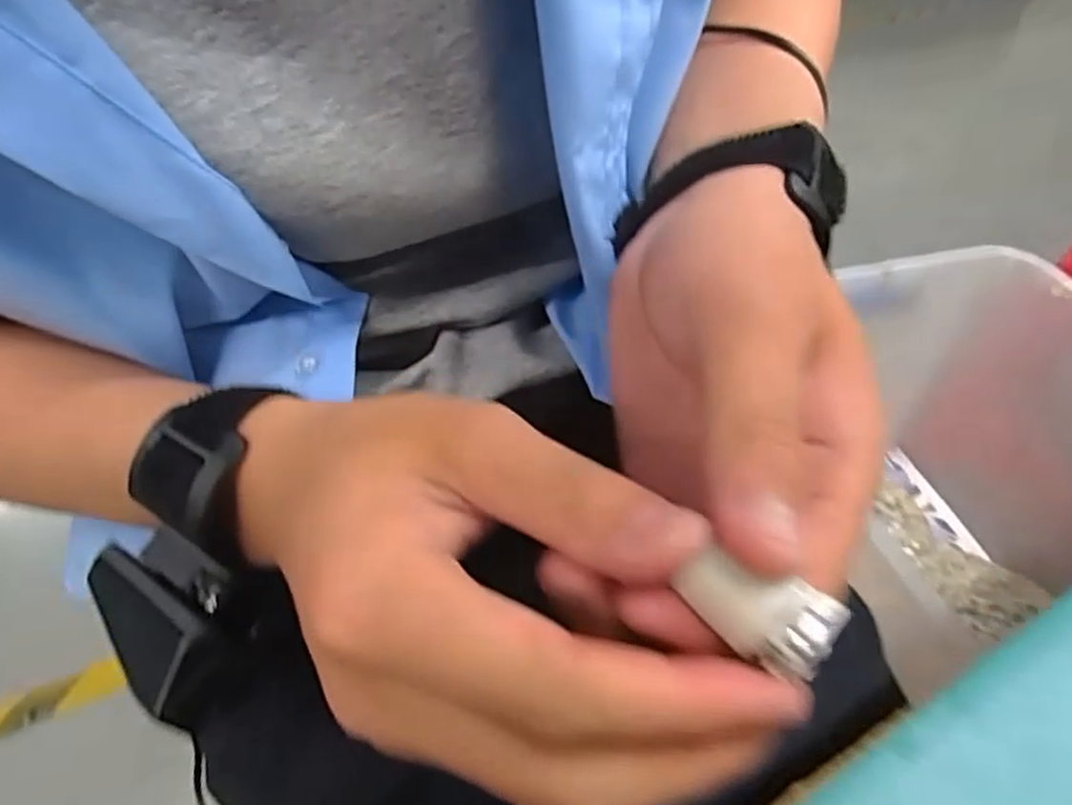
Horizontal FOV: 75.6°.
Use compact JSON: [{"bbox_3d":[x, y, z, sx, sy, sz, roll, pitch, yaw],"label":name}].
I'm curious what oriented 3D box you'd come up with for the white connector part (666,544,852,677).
[{"bbox_3d":[0.041,0.039,0.132,0.029,0.015,0.010,32,52,24],"label":"white connector part"}]

